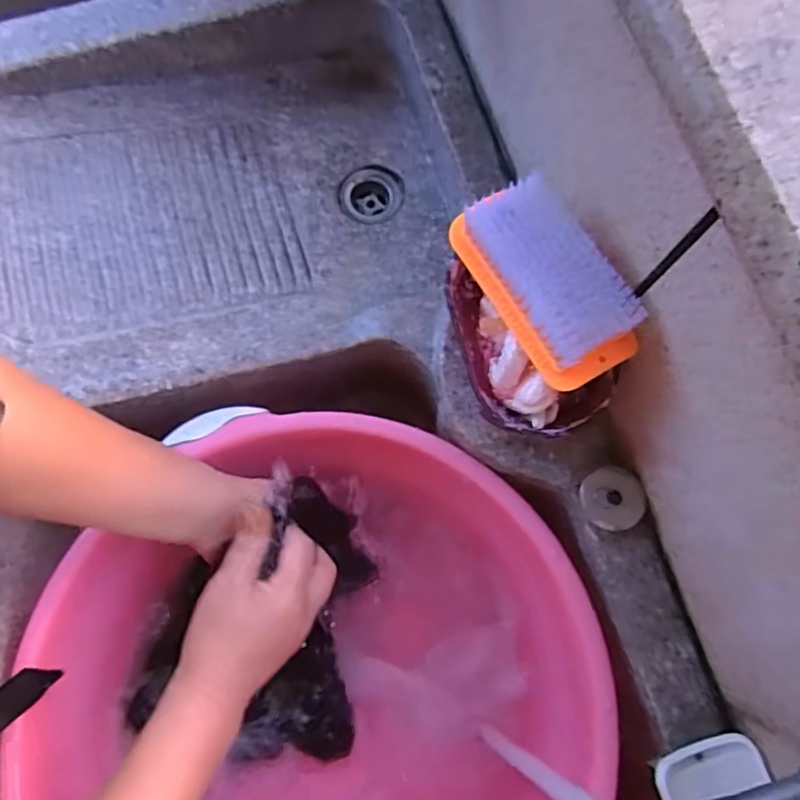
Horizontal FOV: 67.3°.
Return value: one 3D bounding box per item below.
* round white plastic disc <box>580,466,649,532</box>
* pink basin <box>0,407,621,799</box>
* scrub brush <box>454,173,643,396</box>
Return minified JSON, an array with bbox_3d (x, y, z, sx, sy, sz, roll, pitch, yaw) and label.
[{"bbox_3d":[0.156,0.072,0.441,0.044,0.014,0.044,-2,86,21],"label":"round white plastic disc"},{"bbox_3d":[-0.082,0.220,0.488,0.395,0.179,0.409,0,76,-1],"label":"pink basin"},{"bbox_3d":[0.090,-0.073,0.371,0.057,0.042,0.129,-29,78,-7],"label":"scrub brush"}]

